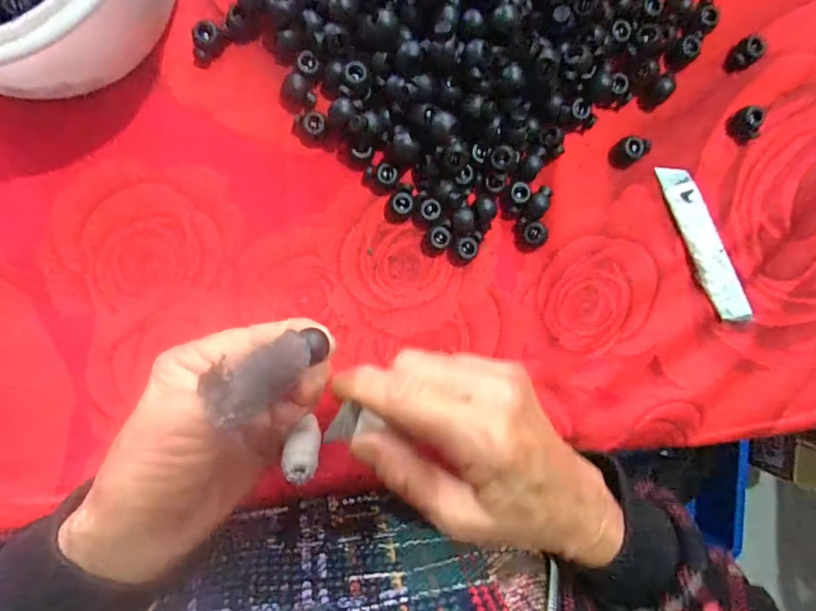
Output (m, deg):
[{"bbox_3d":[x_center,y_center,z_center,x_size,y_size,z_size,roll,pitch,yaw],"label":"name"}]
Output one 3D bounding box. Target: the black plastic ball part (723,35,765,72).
[{"bbox_3d":[0.198,-0.148,0.267,0.014,0.010,0.017,43,89,-7],"label":"black plastic ball part"}]

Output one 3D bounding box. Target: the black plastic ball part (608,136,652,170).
[{"bbox_3d":[0.129,-0.090,0.265,0.019,0.012,0.016,-41,96,-1],"label":"black plastic ball part"}]

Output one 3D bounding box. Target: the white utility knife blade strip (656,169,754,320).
[{"bbox_3d":[0.179,-0.037,0.273,0.021,0.004,0.101,-22,92,5],"label":"white utility knife blade strip"}]

